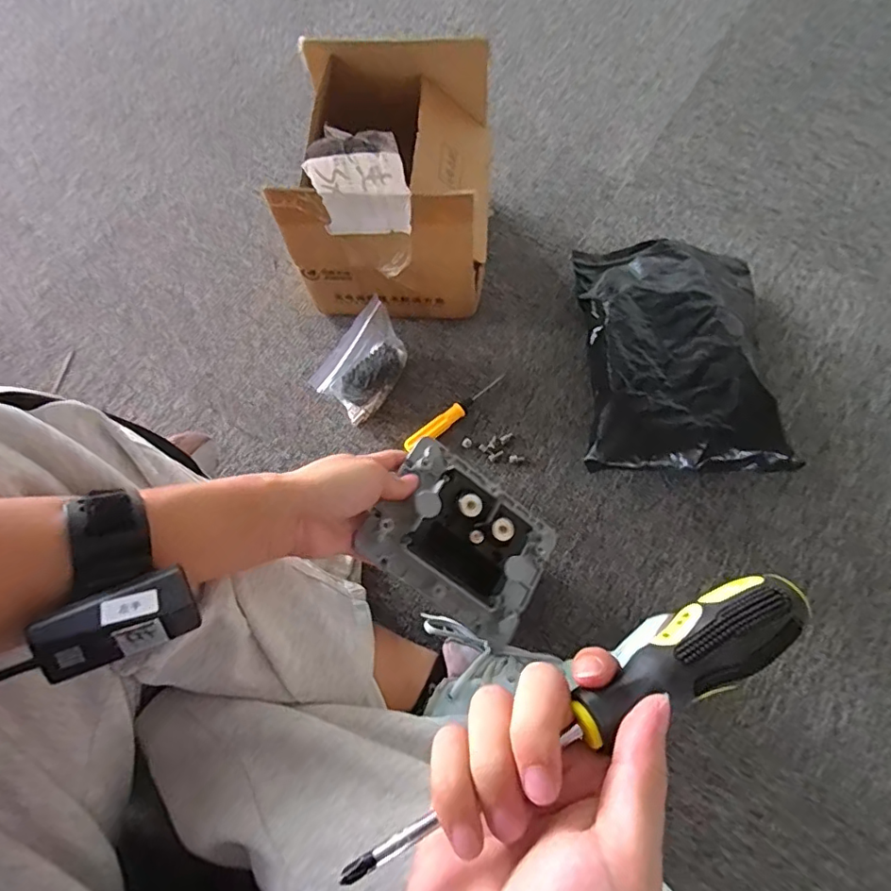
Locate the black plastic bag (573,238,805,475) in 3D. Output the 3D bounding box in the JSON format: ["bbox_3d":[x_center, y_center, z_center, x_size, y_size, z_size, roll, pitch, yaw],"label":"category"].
[{"bbox_3d":[0.224,-0.094,0.522,0.173,0.071,0.262,3,70,4],"label":"black plastic bag"}]

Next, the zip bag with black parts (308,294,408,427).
[{"bbox_3d":[-0.080,-0.079,0.527,0.048,0.077,0.104,36,75,14],"label":"zip bag with black parts"}]

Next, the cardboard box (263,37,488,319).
[{"bbox_3d":[-0.048,-0.256,0.540,0.172,0.178,0.199,4,70,4],"label":"cardboard box"}]

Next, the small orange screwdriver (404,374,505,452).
[{"bbox_3d":[0.011,-0.033,0.540,0.127,0.015,0.016,-38,73,-11],"label":"small orange screwdriver"}]

